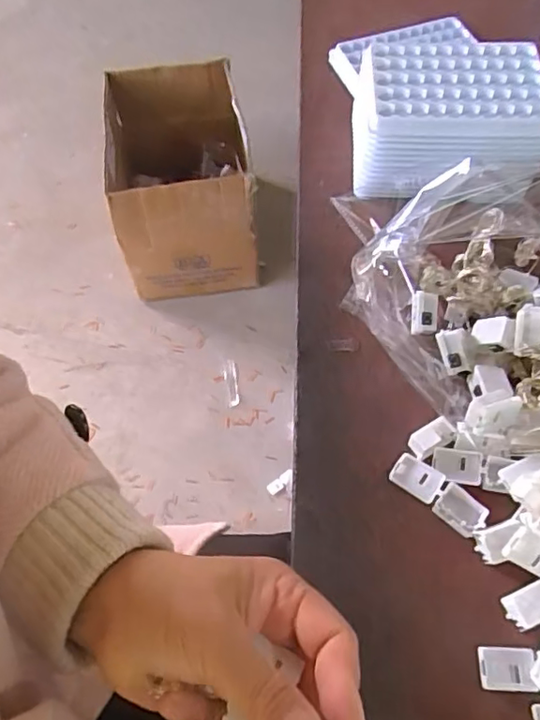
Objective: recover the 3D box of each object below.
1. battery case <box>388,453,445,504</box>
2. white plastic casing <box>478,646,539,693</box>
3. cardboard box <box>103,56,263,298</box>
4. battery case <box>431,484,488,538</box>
[{"bbox_3d":[0.085,0.069,0.335,0.028,0.005,0.020,30,65,18],"label":"battery case"},{"bbox_3d":[0.119,0.155,0.289,0.026,0.004,0.020,2,60,3],"label":"white plastic casing"},{"bbox_3d":[-0.192,-0.392,1.256,0.276,0.305,0.440,-10,60,-4],"label":"cardboard box"},{"bbox_3d":[0.107,0.084,0.324,0.026,0.008,0.019,36,67,20],"label":"battery case"}]

